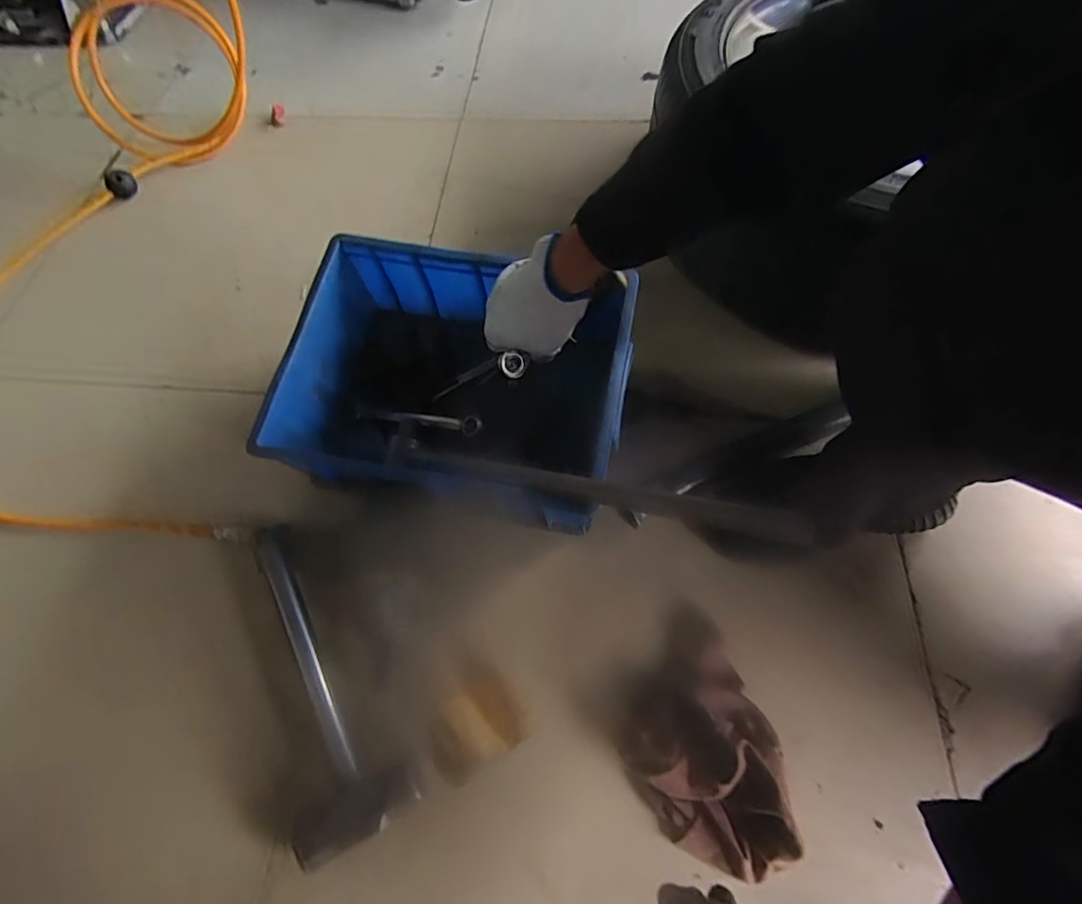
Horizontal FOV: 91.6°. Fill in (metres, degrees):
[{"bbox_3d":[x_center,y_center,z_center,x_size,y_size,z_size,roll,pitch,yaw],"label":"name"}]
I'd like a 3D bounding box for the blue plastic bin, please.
[{"bbox_3d":[-0.108,-0.072,0.581,0.302,0.146,0.263,8,63,7],"label":"blue plastic bin"}]

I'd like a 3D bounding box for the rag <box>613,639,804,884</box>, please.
[{"bbox_3d":[0.151,0.275,0.467,0.138,0.047,0.179,-25,64,-11],"label":"rag"}]

